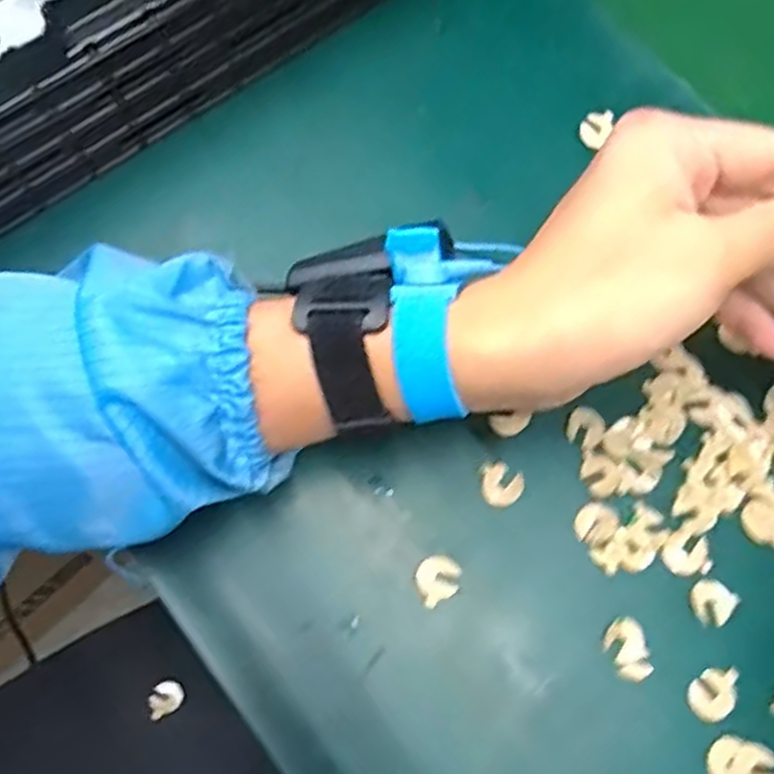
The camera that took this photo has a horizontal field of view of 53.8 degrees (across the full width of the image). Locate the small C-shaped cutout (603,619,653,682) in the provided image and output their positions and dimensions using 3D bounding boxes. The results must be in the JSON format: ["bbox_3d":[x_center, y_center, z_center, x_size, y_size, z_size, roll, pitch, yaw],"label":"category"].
[{"bbox_3d":[0.098,0.107,0.312,0.017,0.004,0.023,-12,72,-5],"label":"small C-shaped cutout"}]

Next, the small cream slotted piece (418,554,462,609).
[{"bbox_3d":[0.021,0.081,0.322,0.020,0.004,0.017,-38,80,-5],"label":"small cream slotted piece"}]

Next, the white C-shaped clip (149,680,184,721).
[{"bbox_3d":[-0.135,0.190,0.465,0.020,0.006,0.018,-26,72,-9],"label":"white C-shaped clip"}]

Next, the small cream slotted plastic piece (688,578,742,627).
[{"bbox_3d":[0.136,0.089,0.317,0.018,0.004,0.018,0,70,0],"label":"small cream slotted plastic piece"}]

